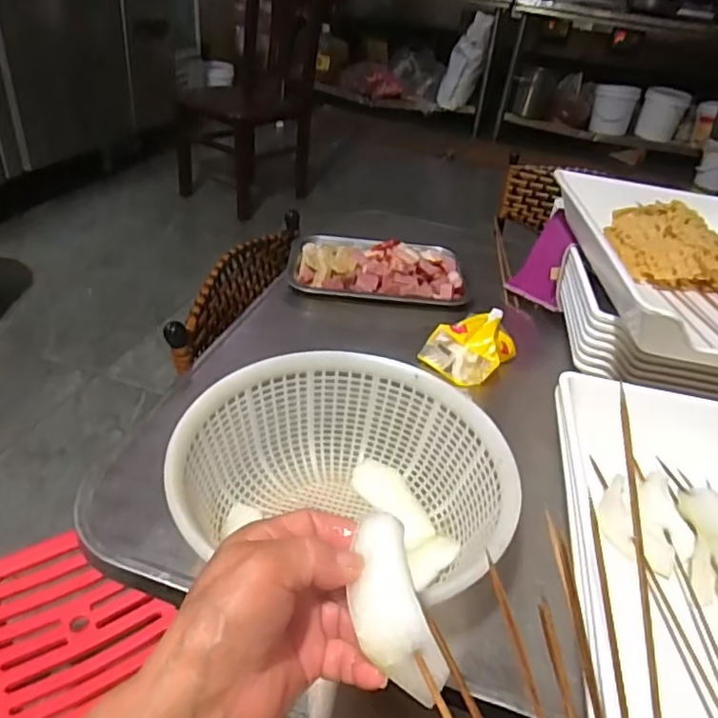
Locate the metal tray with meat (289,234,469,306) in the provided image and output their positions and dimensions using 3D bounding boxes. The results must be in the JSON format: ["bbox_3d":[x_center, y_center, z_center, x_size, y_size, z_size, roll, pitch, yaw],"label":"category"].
[{"bbox_3d":[0.030,-0.143,0.859,0.240,0.037,0.167,7,36,-1],"label":"metal tray with meat"}]

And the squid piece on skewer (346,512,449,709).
[{"bbox_3d":[0.015,0.113,0.271,0.032,0.016,0.082,-7,66,-20],"label":"squid piece on skewer"}]

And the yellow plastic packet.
[{"bbox_3d":[0.133,-0.018,0.689,0.085,0.050,0.097,28,40,26],"label":"yellow plastic packet"}]

